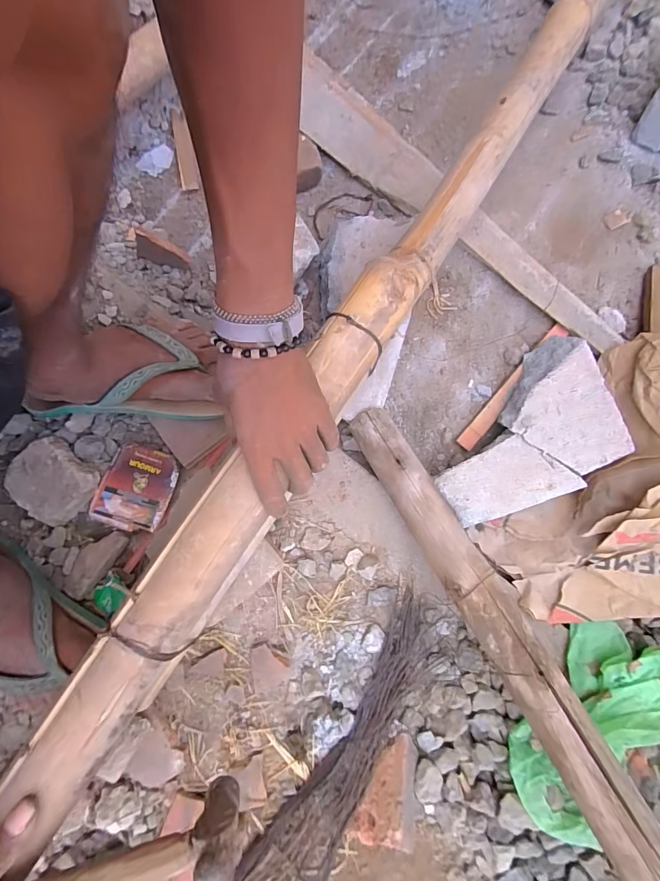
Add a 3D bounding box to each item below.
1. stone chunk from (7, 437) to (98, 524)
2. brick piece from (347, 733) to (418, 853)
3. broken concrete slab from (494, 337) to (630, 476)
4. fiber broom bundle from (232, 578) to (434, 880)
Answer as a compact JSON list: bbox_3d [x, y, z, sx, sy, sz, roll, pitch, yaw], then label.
[{"bbox_3d":[-0.318,0.046,0.469,0.087,0.030,0.079,40,85,3],"label":"stone chunk"},{"bbox_3d":[0.063,0.369,0.427,0.066,0.039,0.101,15,80,-2],"label":"brick piece"},{"bbox_3d":[0.281,-0.038,0.520,0.132,0.057,0.169,-25,83,-8],"label":"broken concrete slab"},{"bbox_3d":[-0.005,0.376,0.435,0.076,0.035,0.448,33,79,1],"label":"fiber broom bundle"}]

